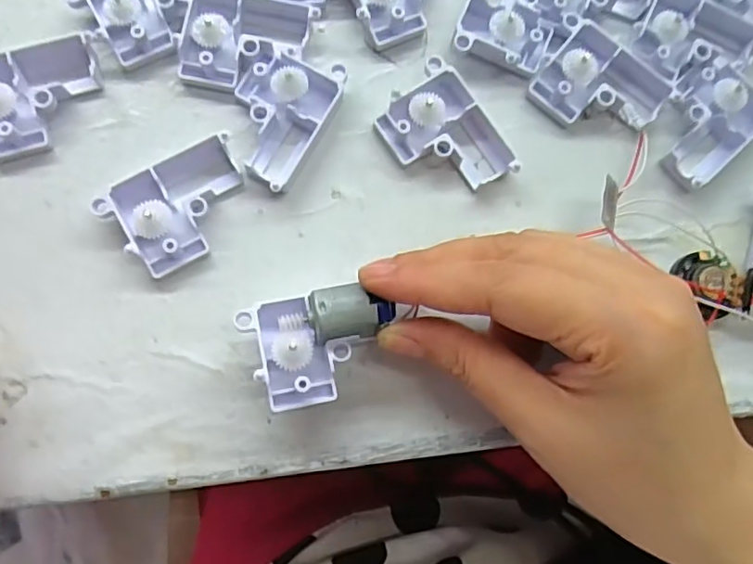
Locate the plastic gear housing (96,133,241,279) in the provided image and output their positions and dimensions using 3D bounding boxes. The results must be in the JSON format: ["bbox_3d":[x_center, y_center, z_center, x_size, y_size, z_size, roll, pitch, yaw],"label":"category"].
[{"bbox_3d":[-0.068,-0.027,0.219,0.048,0.016,0.035,-31,89,-4],"label":"plastic gear housing"}]

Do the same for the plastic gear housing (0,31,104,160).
[{"bbox_3d":[-0.123,-0.067,0.222,0.050,0.015,0.036,-20,88,-3],"label":"plastic gear housing"}]

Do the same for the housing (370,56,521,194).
[{"bbox_3d":[0.026,-0.055,0.231,0.036,0.015,0.048,-36,89,-4],"label":"housing"}]

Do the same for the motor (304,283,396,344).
[{"bbox_3d":[-0.008,0.010,0.202,0.027,0.012,0.017,-8,82,-5],"label":"motor"}]

